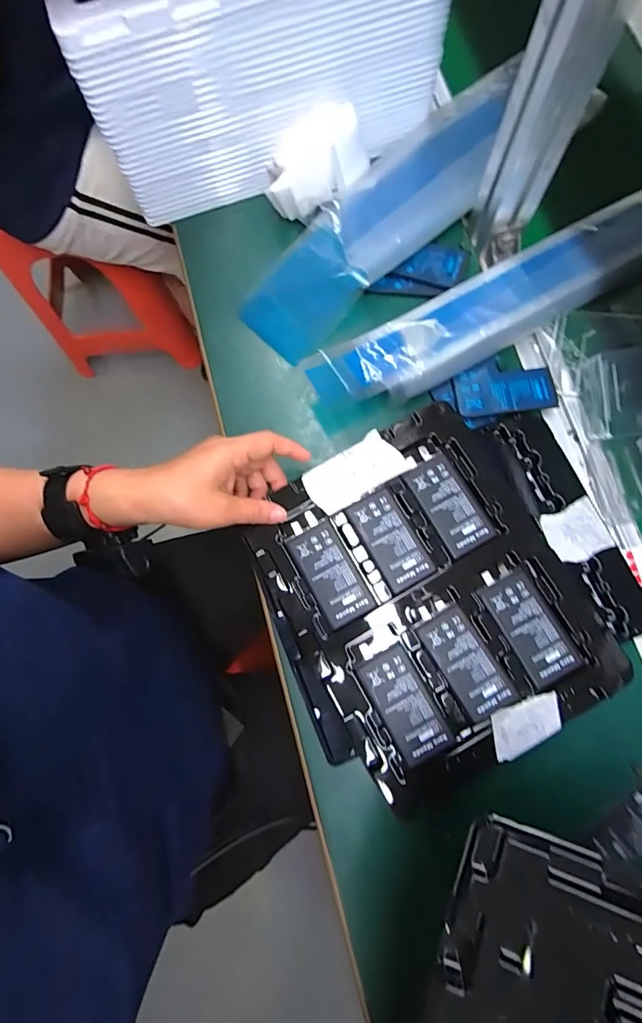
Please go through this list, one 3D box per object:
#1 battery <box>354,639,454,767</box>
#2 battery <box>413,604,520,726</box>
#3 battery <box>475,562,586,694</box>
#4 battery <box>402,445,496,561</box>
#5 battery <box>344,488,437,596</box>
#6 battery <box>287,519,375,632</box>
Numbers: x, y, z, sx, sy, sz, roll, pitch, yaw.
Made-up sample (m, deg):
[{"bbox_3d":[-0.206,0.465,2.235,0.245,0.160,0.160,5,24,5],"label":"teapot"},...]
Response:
[{"bbox_3d":[0.066,0.153,0.337,0.043,0.008,0.083,-29,80,-4],"label":"battery"},{"bbox_3d":[0.115,0.121,0.338,0.044,0.004,0.084,-31,80,-5],"label":"battery"},{"bbox_3d":[0.165,0.089,0.342,0.045,0.008,0.093,-28,79,-4],"label":"battery"},{"bbox_3d":[0.107,-0.010,0.363,0.043,0.004,0.096,-28,80,-4],"label":"battery"},{"bbox_3d":[0.059,0.025,0.362,0.042,0.008,0.081,-28,80,-4],"label":"battery"},{"bbox_3d":[0.007,0.053,0.359,0.043,0.008,0.084,-28,79,-4],"label":"battery"}]

